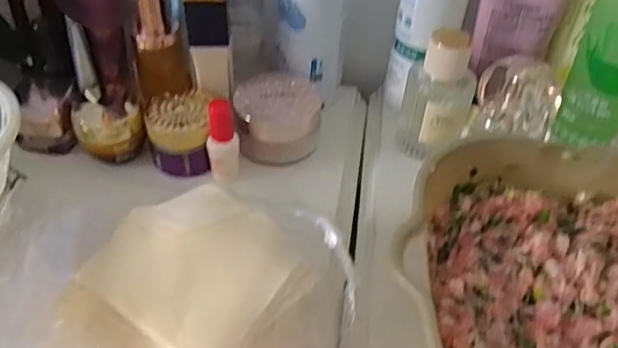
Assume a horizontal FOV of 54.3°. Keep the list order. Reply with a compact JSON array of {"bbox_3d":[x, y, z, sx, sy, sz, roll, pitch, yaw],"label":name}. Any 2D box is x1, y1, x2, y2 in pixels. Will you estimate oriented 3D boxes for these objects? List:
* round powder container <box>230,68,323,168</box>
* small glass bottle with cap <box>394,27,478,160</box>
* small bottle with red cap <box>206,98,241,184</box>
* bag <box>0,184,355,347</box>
[{"bbox_3d":[-0.024,-0.050,0.492,0.068,0.048,0.072,2,44,-2],"label":"round powder container"},{"bbox_3d":[0.098,-0.058,0.461,0.052,0.097,0.043,13,44,9],"label":"small glass bottle with cap"},{"bbox_3d":[-0.063,-0.024,0.446,0.022,0.063,0.019,2,44,-2],"label":"small bottle with red cap"},{"bbox_3d":[-0.077,0.076,0.341,0.202,0.060,0.138,1,44,-4],"label":"bag"}]

